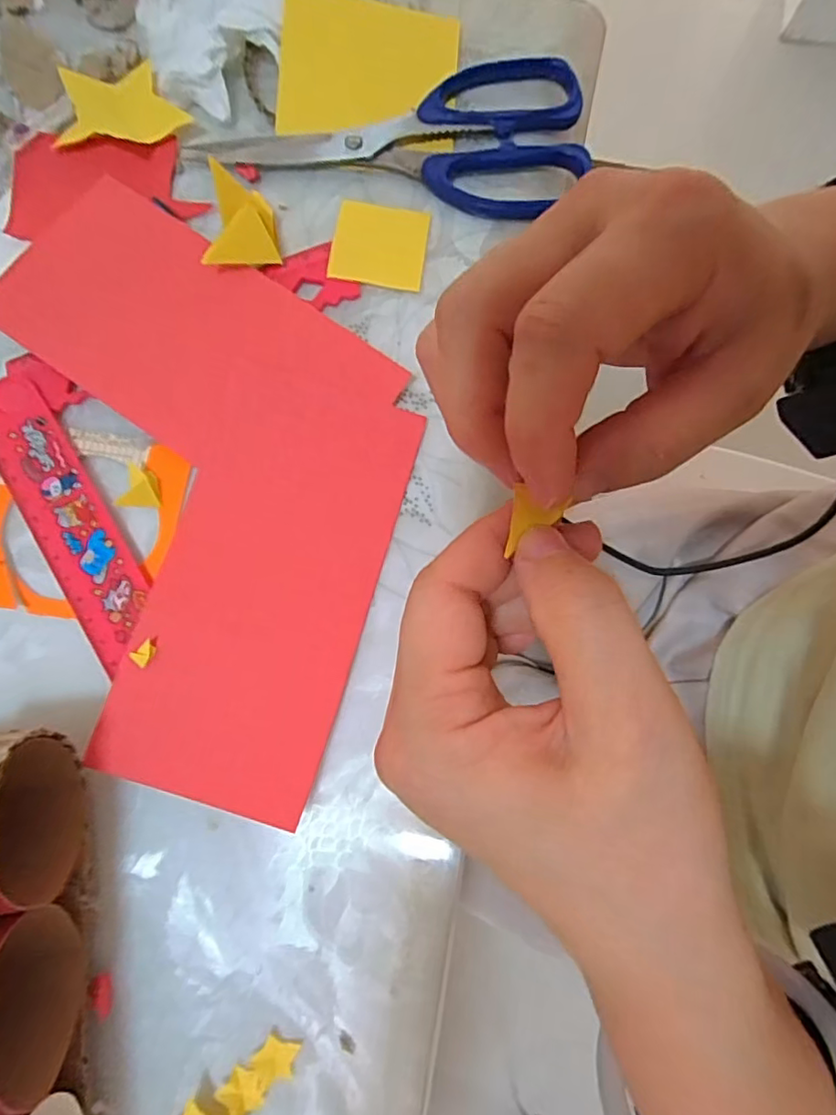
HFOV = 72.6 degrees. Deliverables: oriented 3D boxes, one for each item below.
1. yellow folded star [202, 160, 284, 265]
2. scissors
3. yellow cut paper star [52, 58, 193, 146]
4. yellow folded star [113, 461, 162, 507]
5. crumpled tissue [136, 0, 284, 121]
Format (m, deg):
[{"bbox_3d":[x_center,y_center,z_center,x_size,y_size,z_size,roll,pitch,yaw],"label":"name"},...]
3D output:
[{"bbox_3d":[-0.074,-0.139,0.245,0.026,0.030,0.035,7,78,1],"label":"yellow folded star"},{"bbox_3d":[-0.010,-0.203,0.267,0.174,0.010,0.079,8,78,2],"label":"scissors"},{"bbox_3d":[-0.140,-0.214,0.269,0.059,0.009,0.033,-1,78,0],"label":"yellow cut paper star"},{"bbox_3d":[-0.116,-0.030,0.236,0.015,0.007,0.017,-6,78,-1],"label":"yellow folded star"},{"bbox_3d":[-0.094,-0.273,0.277,0.082,0.016,0.114,37,81,7],"label":"crumpled tissue"}]

